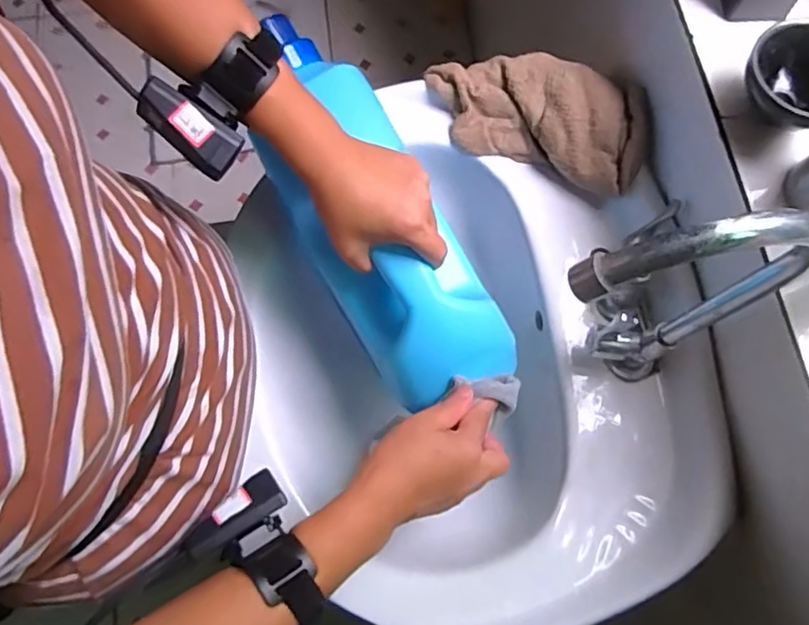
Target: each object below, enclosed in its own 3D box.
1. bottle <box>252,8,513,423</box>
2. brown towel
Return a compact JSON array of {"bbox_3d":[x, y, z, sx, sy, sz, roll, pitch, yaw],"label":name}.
[{"bbox_3d":[-0.031,-0.084,0.533,0.127,0.099,0.356,-26,83,-7],"label":"bottle"},{"bbox_3d":[0.135,-0.206,0.623,0.227,0.035,0.112,22,103,17],"label":"brown towel"}]

